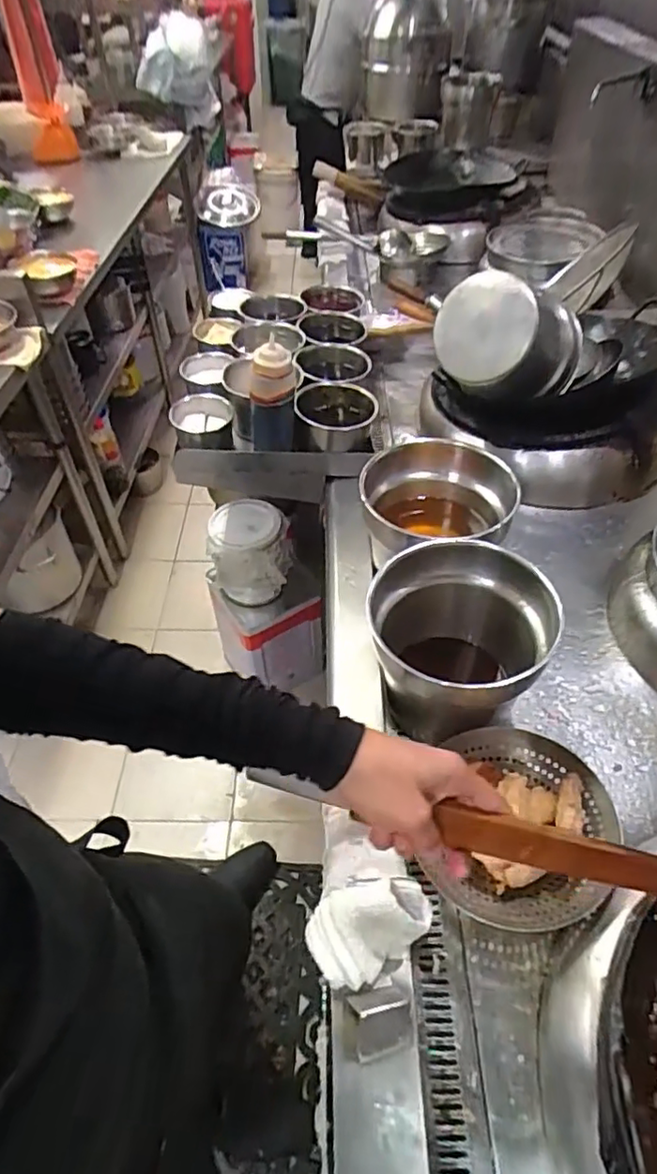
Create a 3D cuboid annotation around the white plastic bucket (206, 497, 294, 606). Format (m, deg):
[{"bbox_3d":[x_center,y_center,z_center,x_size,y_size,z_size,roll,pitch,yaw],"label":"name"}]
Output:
[{"bbox_3d":[-0.203,-0.078,1.506,0.210,0.213,0.184,-10,49,-8],"label":"white plastic bucket"}]

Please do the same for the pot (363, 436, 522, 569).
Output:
[{"bbox_3d":[0.164,-0.099,0.956,0.223,0.166,0.246,8,49,7],"label":"pot"}]

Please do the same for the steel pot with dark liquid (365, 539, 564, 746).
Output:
[{"bbox_3d":[0.162,0.089,0.827,0.227,0.215,0.224,0,49,0],"label":"steel pot with dark liquid"}]

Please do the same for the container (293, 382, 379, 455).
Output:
[{"bbox_3d":[0.014,-0.327,1.151,0.149,0.074,0.148,3,49,3],"label":"container"}]

